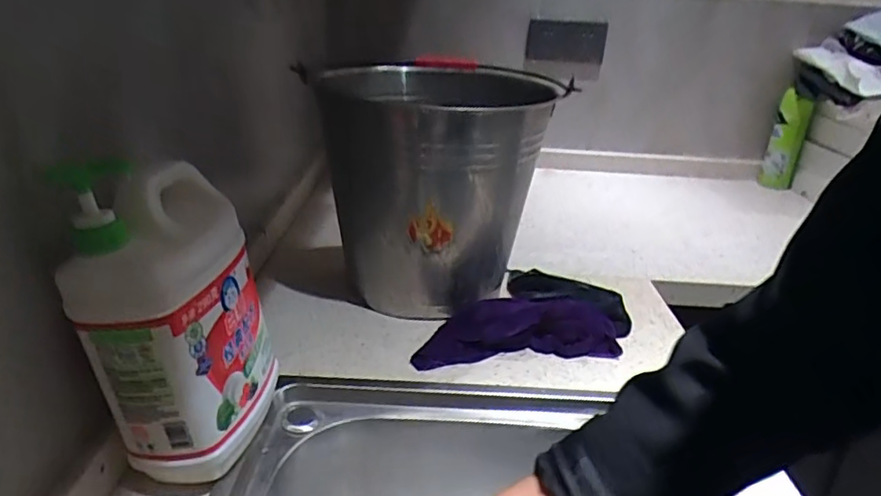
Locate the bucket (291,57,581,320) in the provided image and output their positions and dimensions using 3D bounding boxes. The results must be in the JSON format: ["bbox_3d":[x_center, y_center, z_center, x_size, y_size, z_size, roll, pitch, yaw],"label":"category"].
[{"bbox_3d":[-0.003,-0.081,0.770,0.294,0.288,0.318,3,24,-1],"label":"bucket"}]

